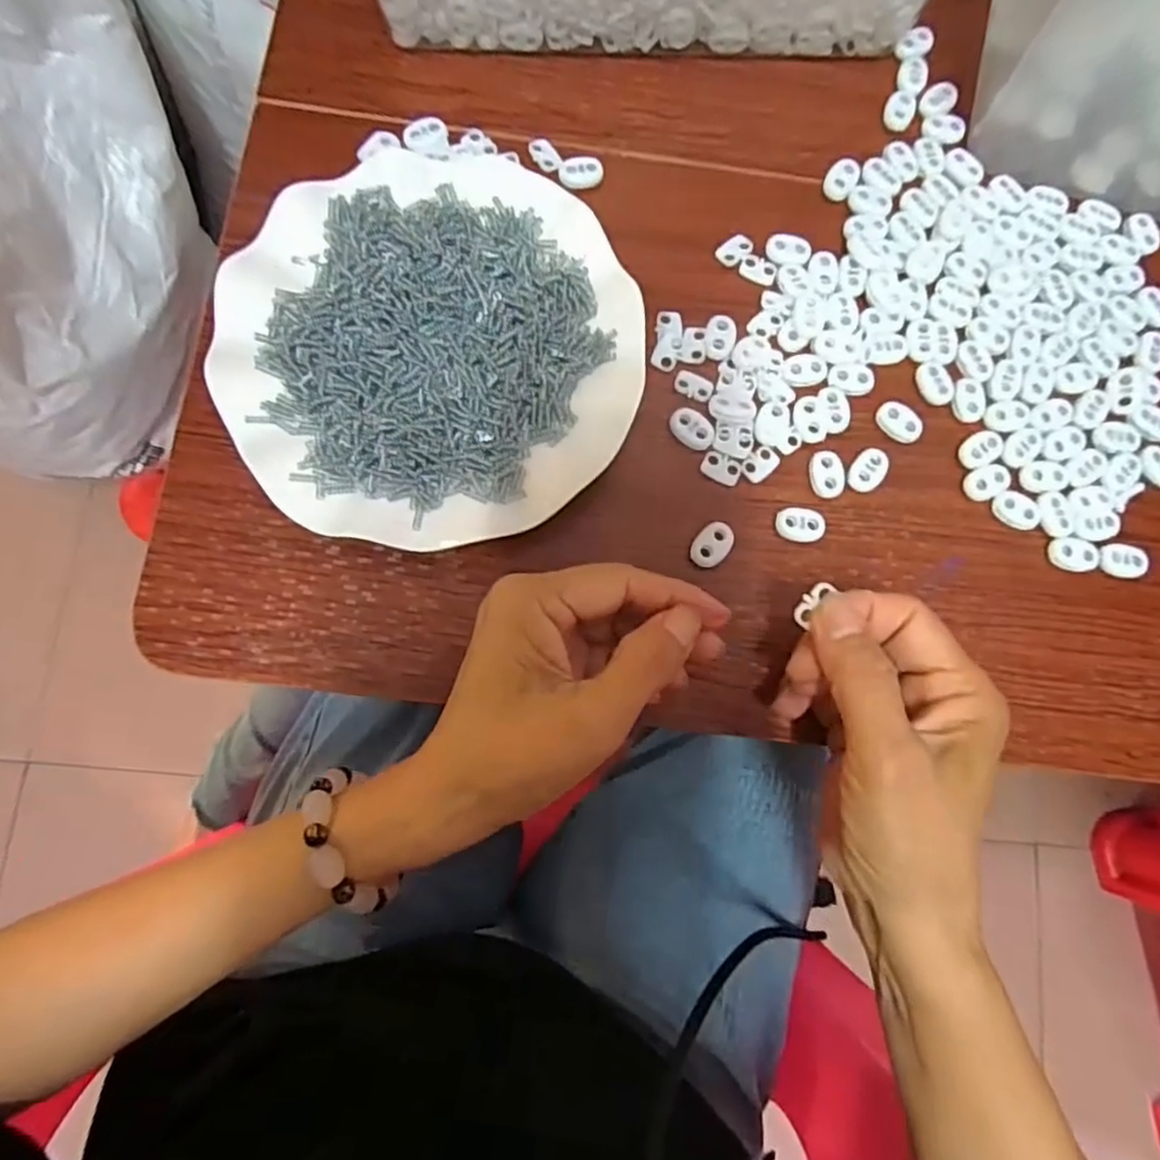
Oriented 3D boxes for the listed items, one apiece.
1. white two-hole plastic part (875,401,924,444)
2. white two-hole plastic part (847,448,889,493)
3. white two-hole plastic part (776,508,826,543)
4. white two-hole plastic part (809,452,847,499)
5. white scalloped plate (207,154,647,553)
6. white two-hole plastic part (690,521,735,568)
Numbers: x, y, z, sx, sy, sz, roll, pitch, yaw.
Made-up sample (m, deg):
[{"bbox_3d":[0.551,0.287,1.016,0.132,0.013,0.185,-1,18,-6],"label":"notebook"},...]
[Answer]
[{"bbox_3d":[0.155,-0.077,0.321,0.023,0.004,0.016,42,81,4],"label":"white two-hole plastic part"},{"bbox_3d":[0.138,-0.052,0.317,0.014,0.004,0.025,35,81,3],"label":"white two-hole plastic part"},{"bbox_3d":[0.103,-0.026,0.311,0.022,0.005,0.015,5,81,-2],"label":"white two-hole plastic part"},{"bbox_3d":[0.118,-0.050,0.315,0.016,0.004,0.022,-6,81,-4],"label":"white two-hole plastic part"},{"bbox_3d":[-0.065,-0.103,0.305,0.178,0.027,0.176,0,81,-3],"label":"white scalloped plate"},{"bbox_3d":[0.061,-0.016,0.308,0.015,0.004,0.023,38,81,3],"label":"white two-hole plastic part"}]

